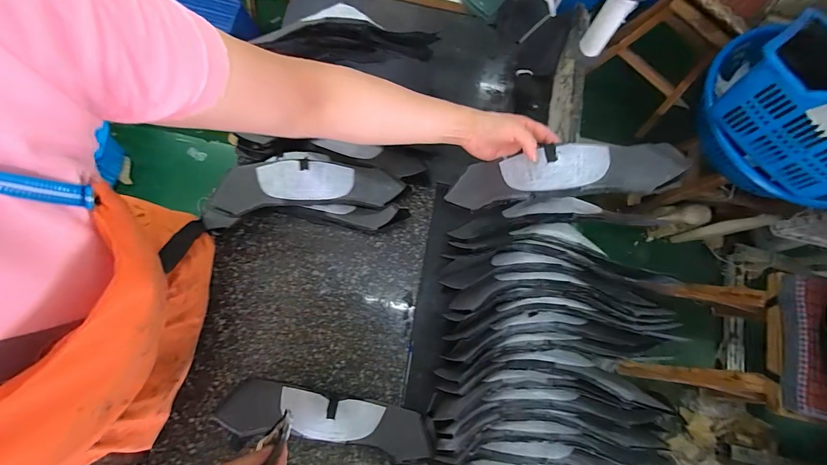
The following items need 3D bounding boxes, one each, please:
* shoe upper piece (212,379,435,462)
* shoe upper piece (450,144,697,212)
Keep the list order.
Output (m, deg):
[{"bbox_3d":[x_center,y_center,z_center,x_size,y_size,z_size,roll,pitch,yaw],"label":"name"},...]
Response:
[{"bbox_3d":[-0.128,0.282,0.525,0.310,0.026,0.070,12,77,-3],"label":"shoe upper piece"},{"bbox_3d":[0.196,-0.084,0.495,0.305,0.052,0.073,-5,76,20],"label":"shoe upper piece"}]

